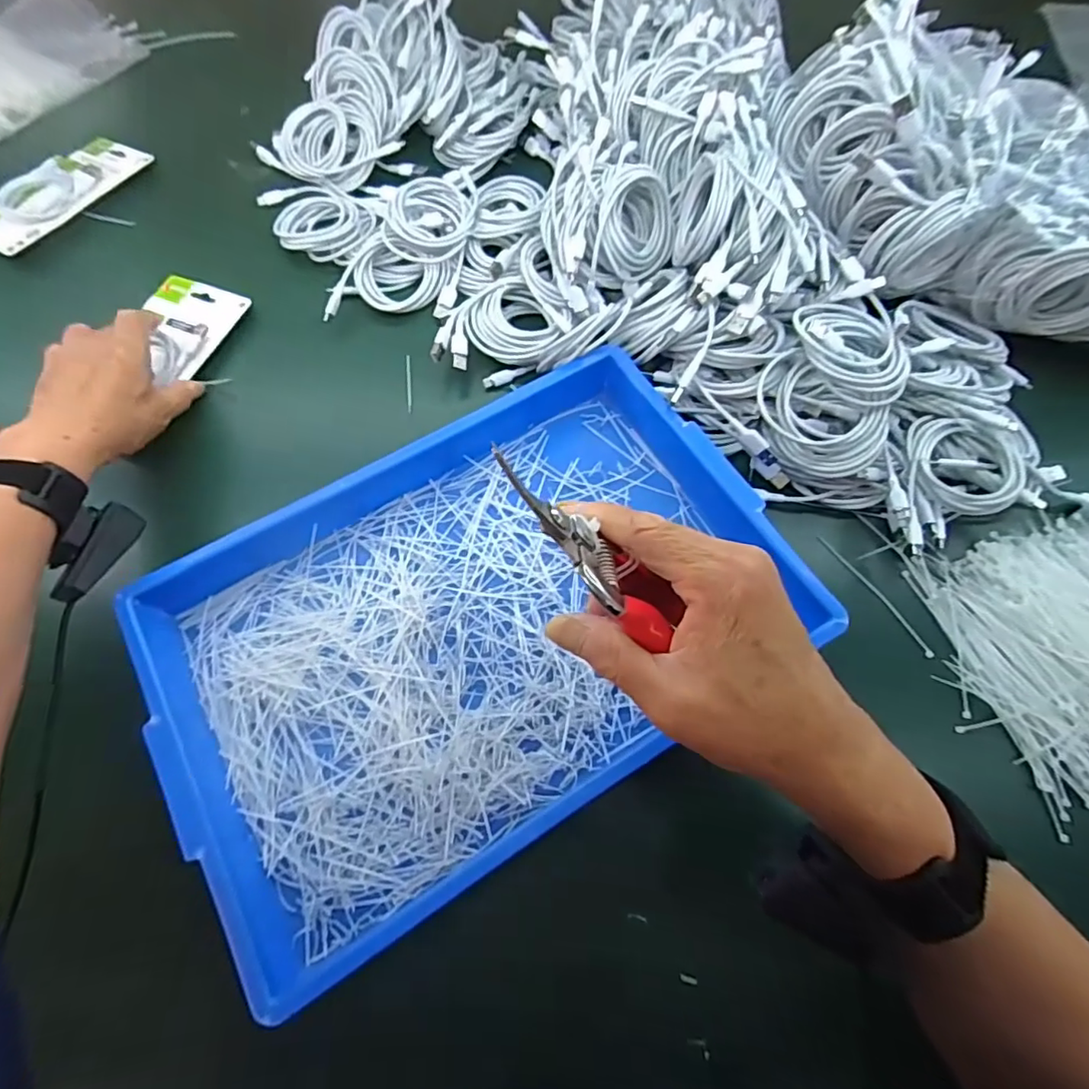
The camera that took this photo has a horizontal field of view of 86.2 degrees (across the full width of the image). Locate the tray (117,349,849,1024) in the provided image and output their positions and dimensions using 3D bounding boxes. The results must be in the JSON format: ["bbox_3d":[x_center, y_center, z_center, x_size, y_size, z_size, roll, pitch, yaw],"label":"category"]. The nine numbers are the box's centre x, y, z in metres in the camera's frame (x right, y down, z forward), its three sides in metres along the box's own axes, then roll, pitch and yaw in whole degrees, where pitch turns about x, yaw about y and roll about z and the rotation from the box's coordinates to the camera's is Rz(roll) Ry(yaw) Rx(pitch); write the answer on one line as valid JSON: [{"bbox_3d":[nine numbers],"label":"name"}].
[{"bbox_3d":[-0.050,0.046,0.421,0.433,0.045,0.305,-30,71,-12],"label":"tray"}]

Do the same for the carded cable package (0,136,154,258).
[{"bbox_3d":[-0.501,-0.366,0.602,0.088,0.018,0.178,31,71,12],"label":"carded cable package"}]

